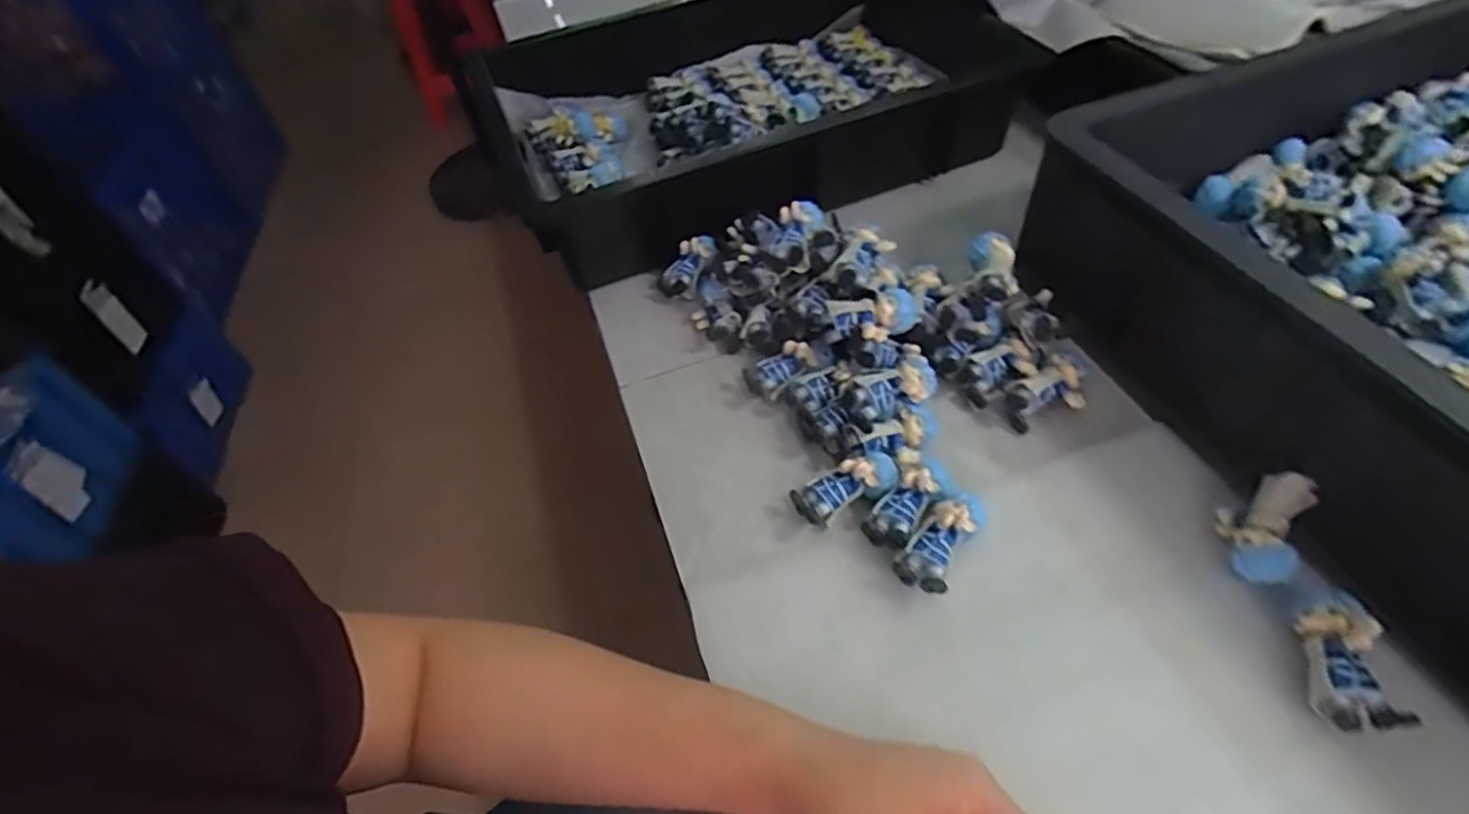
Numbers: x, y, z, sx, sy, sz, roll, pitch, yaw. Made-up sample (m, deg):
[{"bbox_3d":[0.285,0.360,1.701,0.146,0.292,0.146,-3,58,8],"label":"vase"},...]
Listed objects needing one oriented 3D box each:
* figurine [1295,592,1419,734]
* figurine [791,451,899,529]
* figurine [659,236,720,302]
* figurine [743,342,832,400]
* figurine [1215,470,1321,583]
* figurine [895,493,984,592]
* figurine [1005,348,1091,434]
[{"bbox_3d":[0.276,0.114,0.304,0.027,0.022,0.057,4,69,10],"label":"figurine"},{"bbox_3d":[0.064,0.044,0.390,0.060,0.022,0.024,-27,51,0],"label":"figurine"},{"bbox_3d":[-0.036,-0.111,0.535,0.023,0.025,0.060,26,72,25],"label":"figurine"},{"bbox_3d":[0.036,-0.027,0.454,0.059,0.018,0.025,-25,49,11],"label":"figurine"},{"bbox_3d":[0.273,0.062,0.350,0.032,0.038,0.049,23,56,23],"label":"figurine"},{"bbox_3d":[0.112,0.072,0.365,0.027,0.031,0.059,30,59,27],"label":"figurine"},{"bbox_3d":[0.197,-0.009,0.424,0.059,0.021,0.030,-35,54,-4],"label":"figurine"}]

